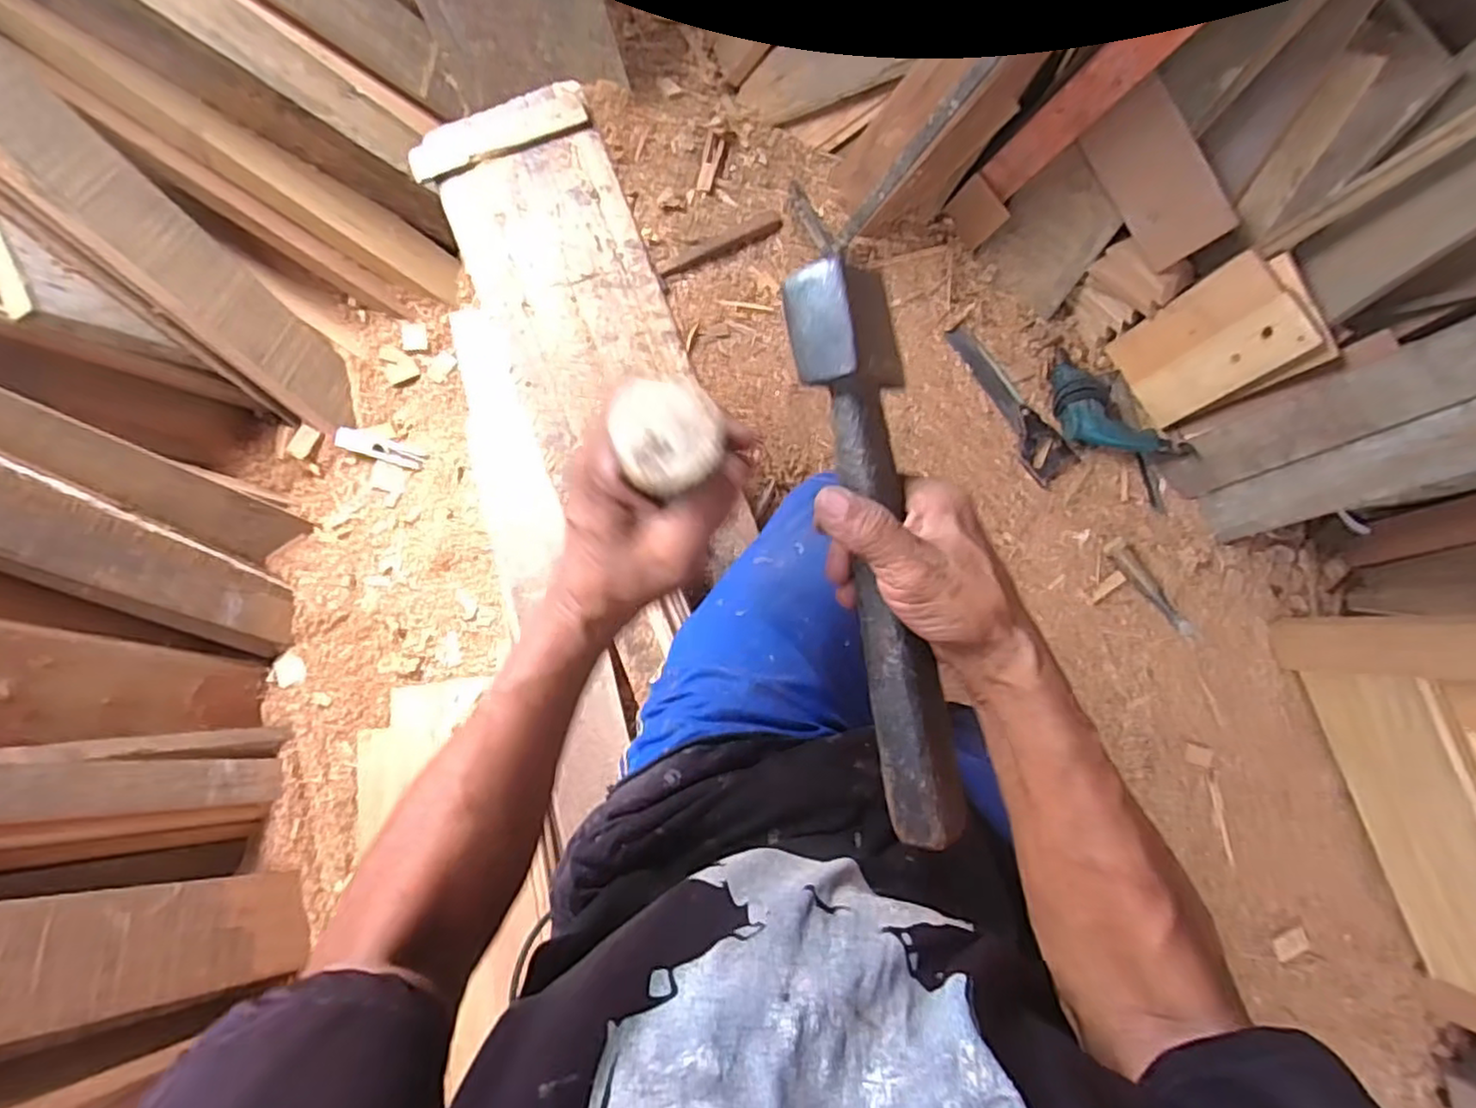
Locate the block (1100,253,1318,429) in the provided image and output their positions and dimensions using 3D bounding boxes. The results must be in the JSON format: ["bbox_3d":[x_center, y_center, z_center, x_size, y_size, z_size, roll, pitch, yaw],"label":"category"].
[{"bbox_3d":[0.852,-0.382,1.244,0.019,0.269,0.196,-19,78,-37],"label":"block"}]

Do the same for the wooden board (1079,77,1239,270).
[{"bbox_3d":[0.720,-0.647,1.172,0.025,0.148,0.283,-28,89,-24],"label":"wooden board"}]

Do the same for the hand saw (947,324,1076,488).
[{"bbox_3d":[0.515,-0.290,1.322,0.091,0.041,0.348,-39,90,-4],"label":"hand saw"}]

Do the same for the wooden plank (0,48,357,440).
[{"bbox_3d":[-0.718,-0.398,0.797,0.023,0.660,0.112,0,57,25],"label":"wooden plank"}]

